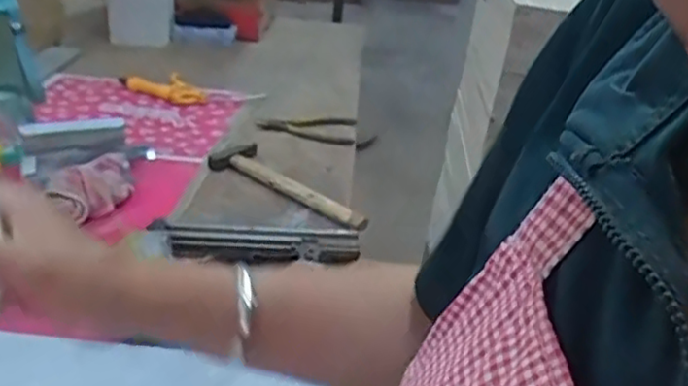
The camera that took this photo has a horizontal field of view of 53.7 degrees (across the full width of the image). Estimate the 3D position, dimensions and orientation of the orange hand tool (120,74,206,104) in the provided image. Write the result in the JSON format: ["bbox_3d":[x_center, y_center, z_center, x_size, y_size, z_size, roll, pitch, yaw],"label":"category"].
[{"bbox_3d":[-0.289,-0.172,1.108,0.131,0.027,0.064,14,27,13],"label":"orange hand tool"}]

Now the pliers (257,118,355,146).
[{"bbox_3d":[-0.055,-0.093,1.016,0.146,0.012,0.097,4,27,-6],"label":"pliers"}]

